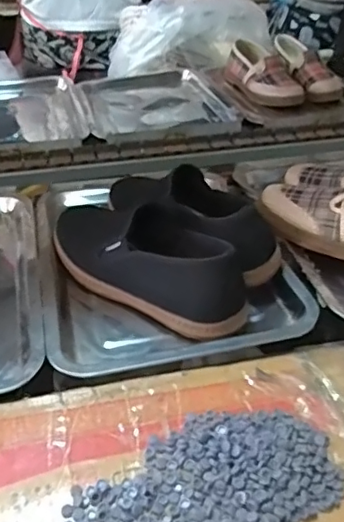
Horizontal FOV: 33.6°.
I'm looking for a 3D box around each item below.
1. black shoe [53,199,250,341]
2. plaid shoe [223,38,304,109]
[{"bbox_3d":[-0.031,-0.009,0.600,0.247,0.091,0.094,25,42,30],"label":"black shoe"},{"bbox_3d":[0.183,-0.378,1.141,0.083,0.077,0.211,-9,36,-14],"label":"plaid shoe"}]

